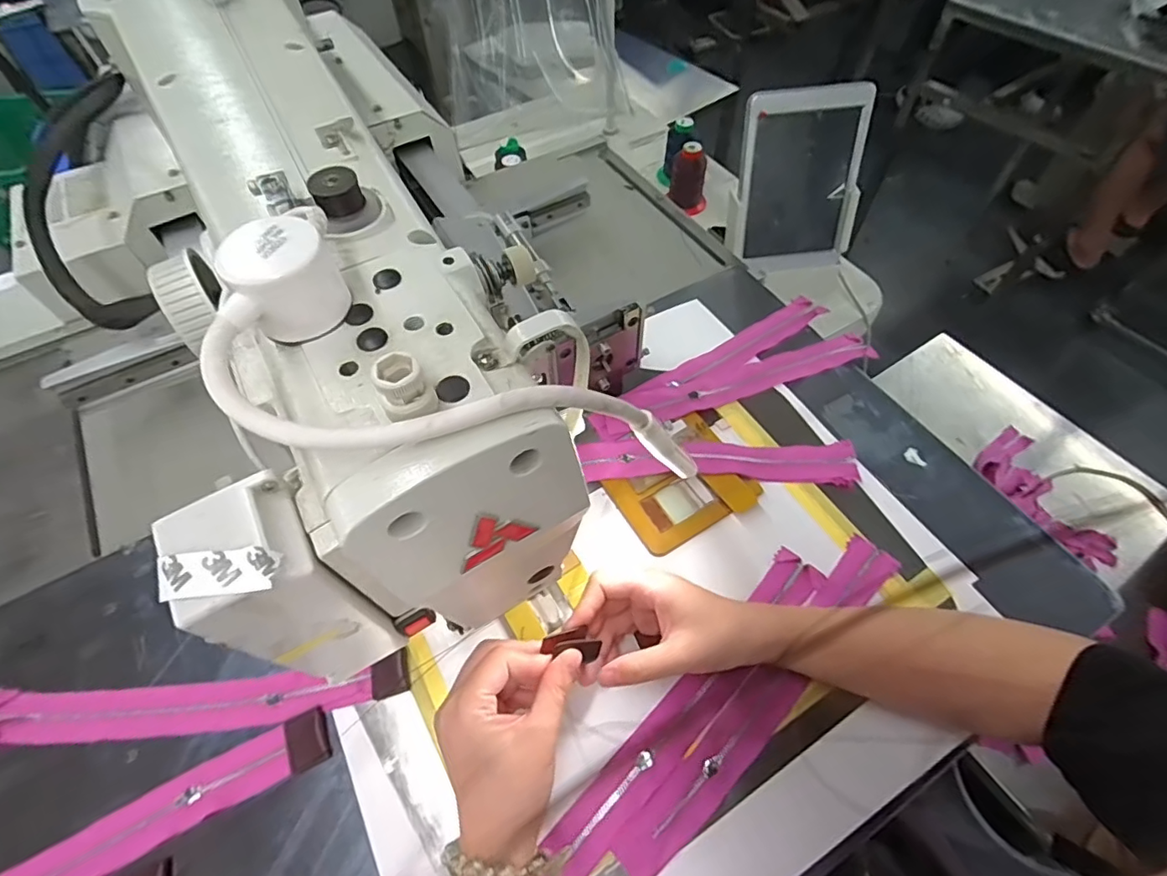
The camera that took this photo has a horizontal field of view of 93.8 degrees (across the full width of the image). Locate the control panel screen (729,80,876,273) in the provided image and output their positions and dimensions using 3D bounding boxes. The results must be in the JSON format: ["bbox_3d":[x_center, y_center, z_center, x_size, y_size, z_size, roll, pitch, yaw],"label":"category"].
[{"bbox_3d":[0.270,-0.313,0.690,0.160,0.213,0.026,-6,41,-2],"label":"control panel screen"}]

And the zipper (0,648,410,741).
[{"bbox_3d":[-0.273,0.188,0.389,0.290,0.017,0.037,-6,55,-1],"label":"zipper"}]

